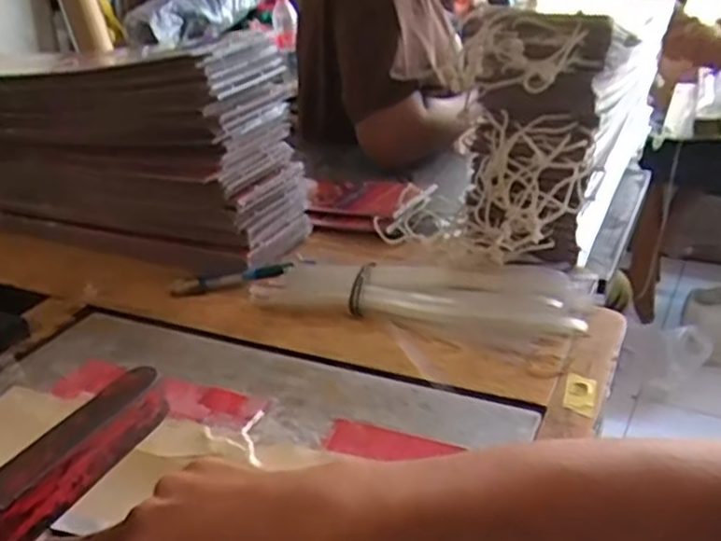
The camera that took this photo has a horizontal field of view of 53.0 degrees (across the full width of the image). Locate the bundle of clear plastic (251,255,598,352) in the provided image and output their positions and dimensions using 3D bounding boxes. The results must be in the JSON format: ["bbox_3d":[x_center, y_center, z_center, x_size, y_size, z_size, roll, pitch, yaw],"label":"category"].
[{"bbox_3d":[0.054,0.013,0.639,0.276,0.018,0.115,8,30,21],"label":"bundle of clear plastic"}]

